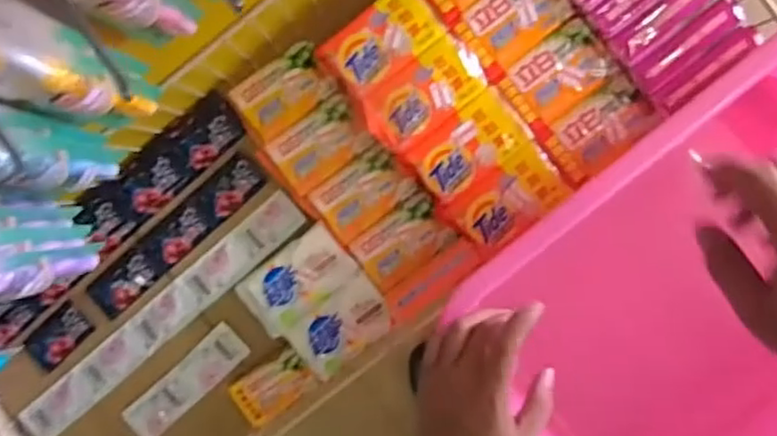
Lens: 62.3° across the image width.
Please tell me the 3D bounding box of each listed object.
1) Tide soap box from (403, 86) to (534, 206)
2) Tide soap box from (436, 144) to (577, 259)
[{"bbox_3d":[0.081,-0.071,0.655,0.113,0.031,0.068,-37,87,4],"label":"Tide soap box"},{"bbox_3d":[0.121,-0.017,0.656,0.116,0.029,0.065,-38,87,4],"label":"Tide soap box"}]

